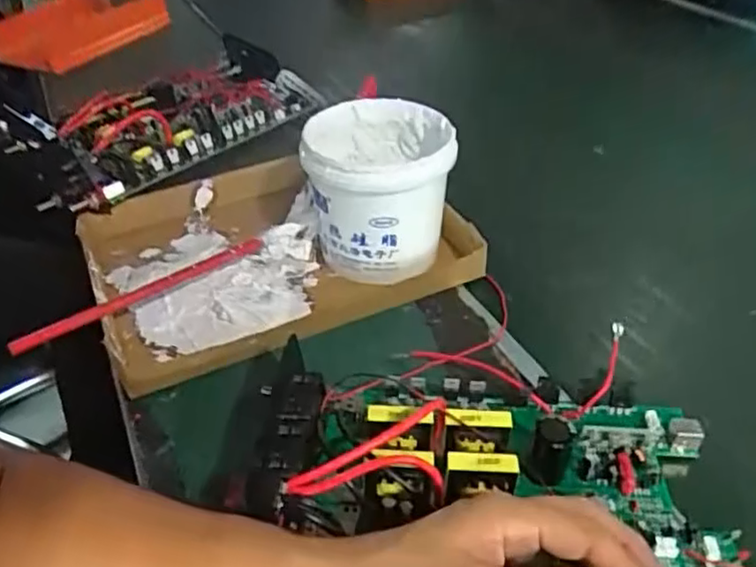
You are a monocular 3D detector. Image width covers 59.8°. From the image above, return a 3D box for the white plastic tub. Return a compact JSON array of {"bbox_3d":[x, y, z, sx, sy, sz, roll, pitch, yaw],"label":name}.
[{"bbox_3d":[0.001,-0.074,0.570,0.115,0.126,0.125,-1,39,0],"label":"white plastic tub"}]

